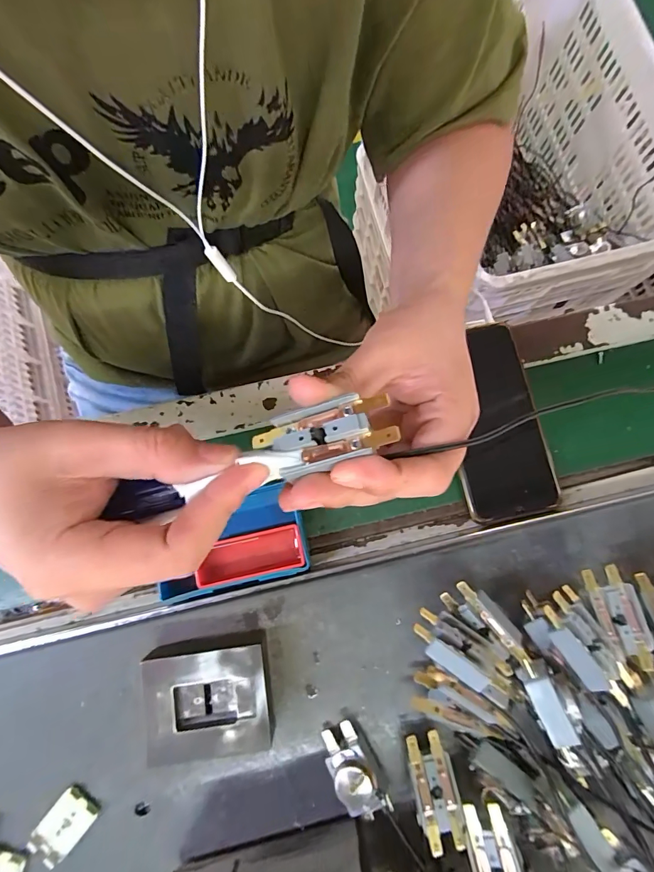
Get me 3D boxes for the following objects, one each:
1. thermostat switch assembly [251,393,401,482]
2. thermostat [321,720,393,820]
[{"bbox_3d":[-0.003,0.000,0.165,0.053,0.020,0.028,-13,76,-4],"label":"thermostat switch assembly"},{"bbox_3d":[0.018,0.224,0.269,0.028,0.029,0.056,-31,82,-5],"label":"thermostat"}]

